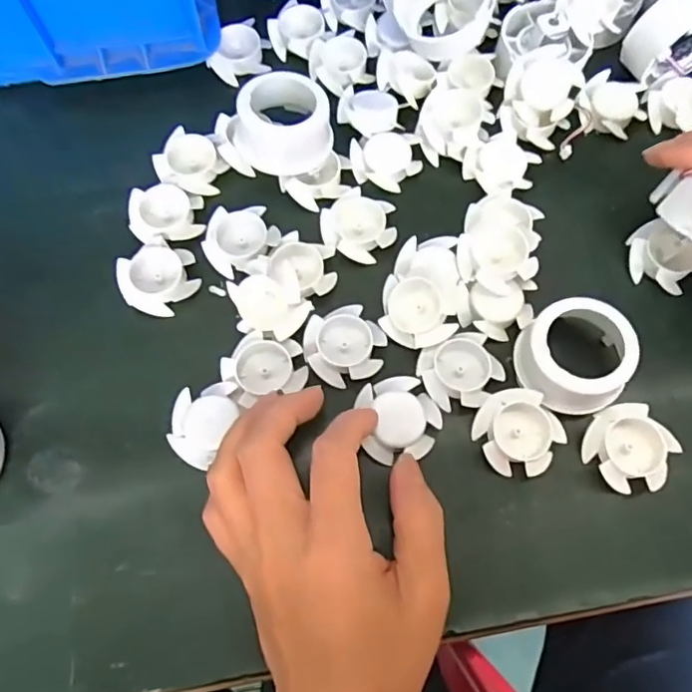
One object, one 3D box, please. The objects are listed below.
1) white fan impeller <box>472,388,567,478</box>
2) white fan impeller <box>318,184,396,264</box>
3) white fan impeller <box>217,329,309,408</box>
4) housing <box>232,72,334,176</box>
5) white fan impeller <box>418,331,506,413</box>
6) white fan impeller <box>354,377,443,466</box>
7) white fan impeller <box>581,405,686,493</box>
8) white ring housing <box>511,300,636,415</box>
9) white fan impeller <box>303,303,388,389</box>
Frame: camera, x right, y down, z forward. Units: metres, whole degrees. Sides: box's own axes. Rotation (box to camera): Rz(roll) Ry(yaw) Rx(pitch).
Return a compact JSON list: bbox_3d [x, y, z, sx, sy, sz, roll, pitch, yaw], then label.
[{"bbox_3d":[0.082,0.042,0.271,0.038,0.011,0.040,0,73,0],"label":"white fan impeller"},{"bbox_3d":[0.007,-0.067,0.310,0.039,0.010,0.037,0,73,0],"label":"white fan impeller"},{"bbox_3d":[-0.041,0.010,0.281,0.040,0.016,0.034,-17,74,-5],"label":"white fan impeller"},{"bbox_3d":[-0.035,-0.121,0.310,0.052,0.031,0.046,-7,73,-2],"label":"housing"},{"bbox_3d":[0.058,0.013,0.280,0.038,0.012,0.036,-19,74,-6],"label":"white fan impeller"},{"bbox_3d":[0.026,0.035,0.271,0.037,0.010,0.038,-12,74,-4],"label":"white fan impeller"},{"bbox_3d":[0.136,0.049,0.270,0.038,0.012,0.039,0,73,0],"label":"white fan impeller"},{"bbox_3d":[0.111,0.005,0.271,0.048,0.026,0.050,0,73,0],"label":"white ring housing"},{"bbox_3d":[0.000,0.000,0.288,0.040,0.016,0.038,-12,74,-4],"label":"white fan impeller"}]

